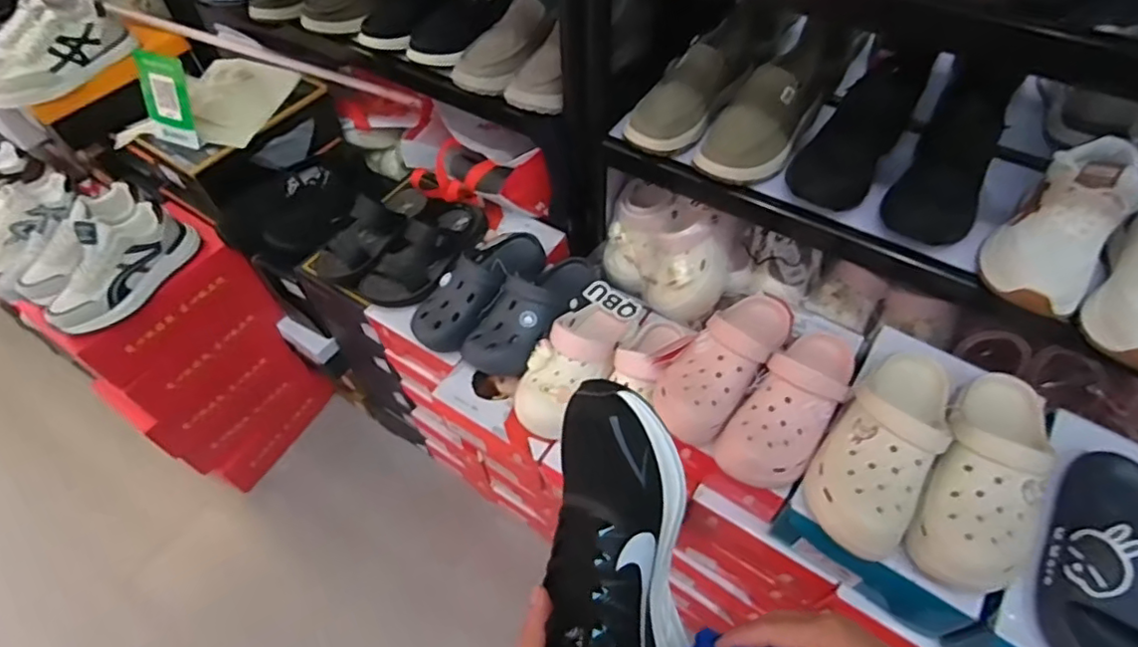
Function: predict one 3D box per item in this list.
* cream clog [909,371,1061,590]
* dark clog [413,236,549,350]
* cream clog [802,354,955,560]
[{"bbox_3d":[0.451,0.156,0.649,0.096,0.082,0.261,29,60,21],"label":"cream clog"},{"bbox_3d":[-0.141,-0.064,0.957,0.094,0.084,0.248,35,62,24],"label":"dark clog"},{"bbox_3d":[0.360,0.134,0.692,0.105,0.110,0.274,29,59,20],"label":"cream clog"}]

